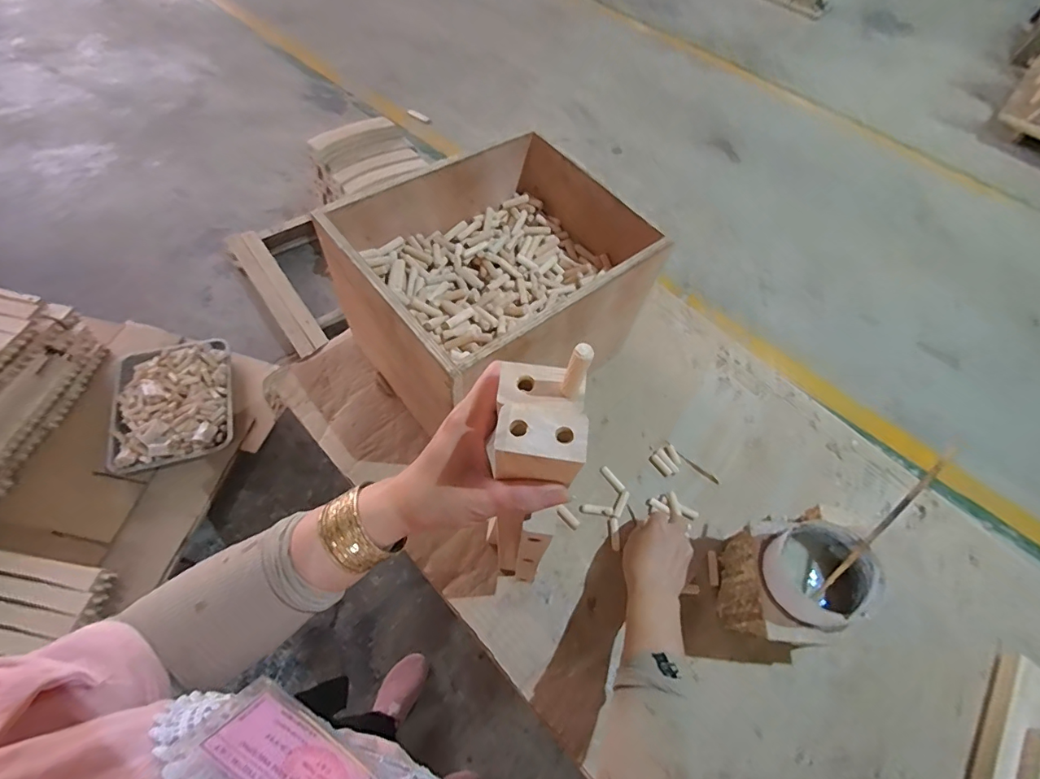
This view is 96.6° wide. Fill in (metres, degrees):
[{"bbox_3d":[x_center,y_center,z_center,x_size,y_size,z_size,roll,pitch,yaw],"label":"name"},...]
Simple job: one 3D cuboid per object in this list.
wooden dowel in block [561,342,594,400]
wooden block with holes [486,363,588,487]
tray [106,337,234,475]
[{"bbox_3d":[0.029,-0.008,0.238,0.010,0.038,0.012,21,60,6],"label":"wooden dowel in block"},{"bbox_3d":[0.011,0.021,0.262,0.048,0.035,0.059,8,59,0],"label":"wooden block with holes"},{"bbox_3d":[-0.988,0.023,1.311,0.319,0.055,0.409,-16,63,-15],"label":"tray"}]

